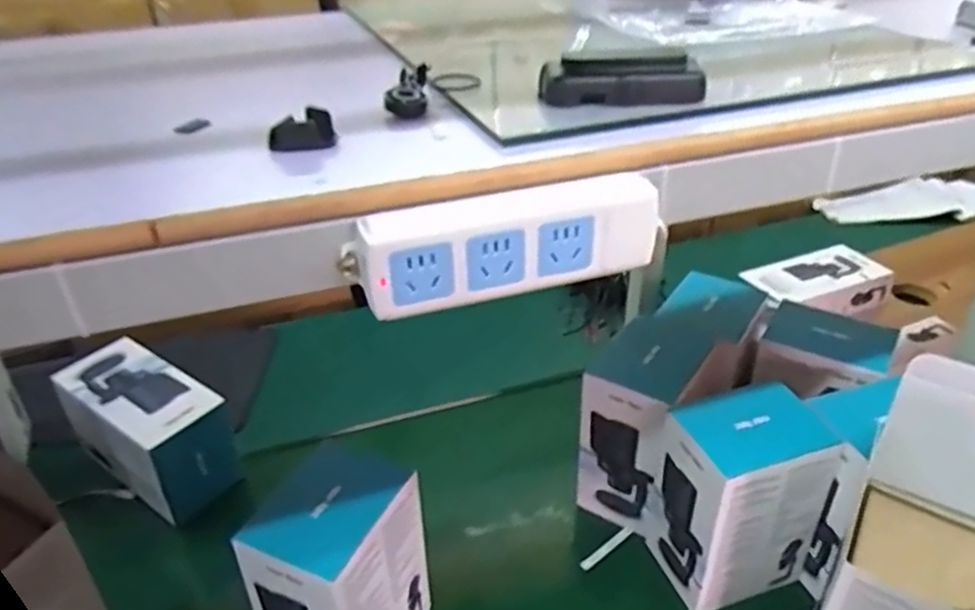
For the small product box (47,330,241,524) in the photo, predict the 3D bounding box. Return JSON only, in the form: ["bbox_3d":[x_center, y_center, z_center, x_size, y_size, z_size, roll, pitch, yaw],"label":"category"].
[{"bbox_3d":[-0.474,0.179,1.001,0.237,0.169,0.126,21,39,30],"label":"small product box"}]

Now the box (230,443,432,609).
[{"bbox_3d":[-0.151,0.287,0.749,0.114,0.211,0.151,12,35,20],"label":"box"}]

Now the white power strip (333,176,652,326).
[{"bbox_3d":[0.012,-0.033,0.405,0.177,0.051,0.031,-12,34,-15],"label":"white power strip"}]

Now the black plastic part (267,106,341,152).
[{"bbox_3d":[-0.111,-0.105,0.427,0.039,0.019,0.017,-11,34,-14],"label":"black plastic part"}]

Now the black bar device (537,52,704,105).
[{"bbox_3d":[0.090,-0.149,0.478,0.109,0.032,0.024,-2,33,-1],"label":"black bar device"}]

